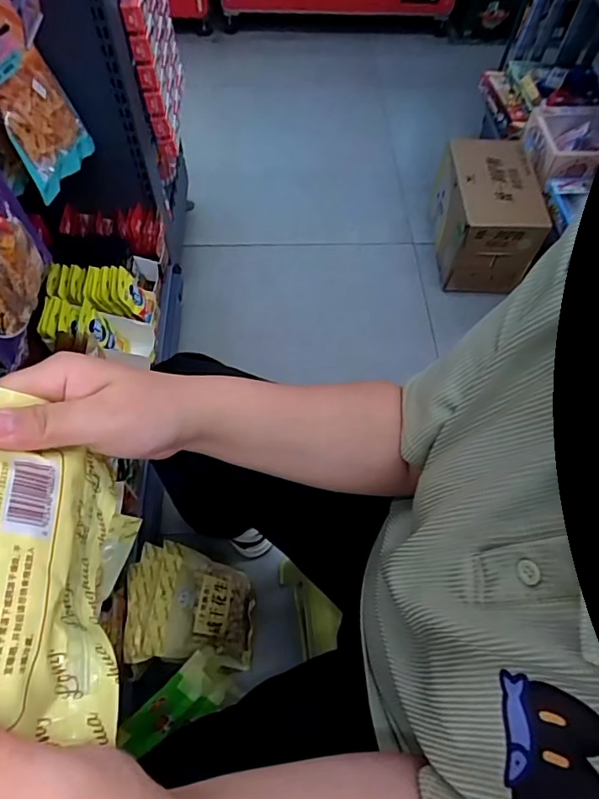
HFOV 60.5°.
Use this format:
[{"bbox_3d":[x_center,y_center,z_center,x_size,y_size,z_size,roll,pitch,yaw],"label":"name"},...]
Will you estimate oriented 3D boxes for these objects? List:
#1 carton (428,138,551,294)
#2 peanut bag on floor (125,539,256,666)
[{"bbox_3d":[0.472,-0.482,1.342,0.199,0.217,0.358,2,59,-1],"label":"carton"},{"bbox_3d":[-0.172,0.339,0.850,0.247,0.029,0.170,27,54,-37],"label":"peanut bag on floor"}]

